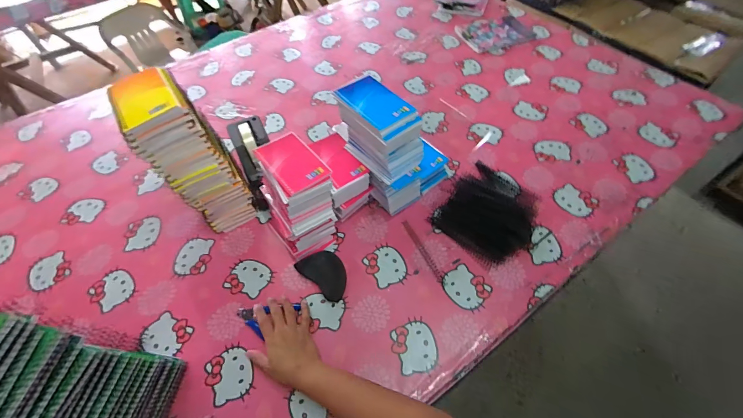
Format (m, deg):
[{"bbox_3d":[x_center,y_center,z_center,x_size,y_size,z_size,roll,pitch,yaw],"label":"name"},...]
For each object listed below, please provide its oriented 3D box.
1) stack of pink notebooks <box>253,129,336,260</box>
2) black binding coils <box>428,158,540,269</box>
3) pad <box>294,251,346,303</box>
[{"bbox_3d":[-0.143,-0.018,0.624,0.123,0.175,0.152,-36,62,-19],"label":"stack of pink notebooks"},{"bbox_3d":[0.243,-0.002,0.660,0.194,0.066,0.187,-38,62,-20],"label":"black binding coils"},{"bbox_3d":[-0.085,0.119,0.616,0.103,0.014,0.066,41,76,7],"label":"pad"}]

